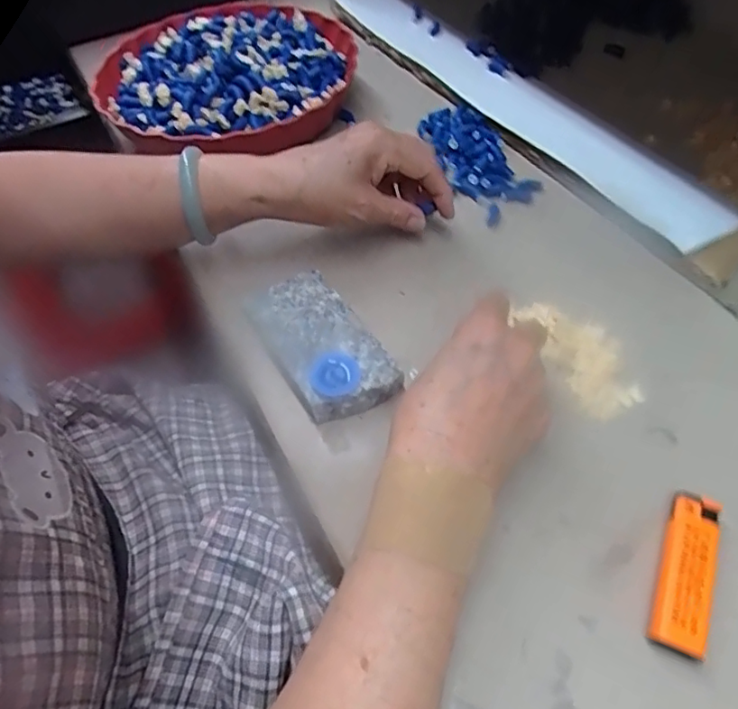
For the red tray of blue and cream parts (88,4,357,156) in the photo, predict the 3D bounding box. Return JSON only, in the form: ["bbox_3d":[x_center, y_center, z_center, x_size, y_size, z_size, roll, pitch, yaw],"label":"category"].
[{"bbox_3d":[-0.139,-0.277,0.536,0.242,0.046,0.235,9,56,11],"label":"red tray of blue and cream parts"}]

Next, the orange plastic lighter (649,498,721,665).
[{"bbox_3d":[0.160,0.108,0.283,0.024,0.011,0.077,19,58,18],"label":"orange plastic lighter"}]

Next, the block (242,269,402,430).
[{"bbox_3d":[-0.034,-0.009,0.376,0.061,0.021,0.117,-30,57,-16],"label":"block"}]

